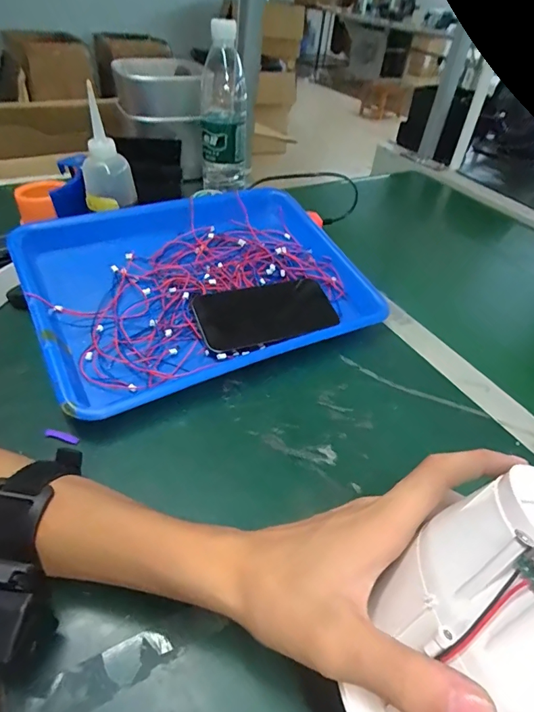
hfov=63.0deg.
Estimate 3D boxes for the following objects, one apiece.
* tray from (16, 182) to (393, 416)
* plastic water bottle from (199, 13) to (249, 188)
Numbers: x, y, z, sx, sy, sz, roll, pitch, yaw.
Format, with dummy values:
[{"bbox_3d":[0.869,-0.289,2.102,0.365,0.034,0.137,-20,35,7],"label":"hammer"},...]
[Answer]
[{"bbox_3d":[-0.063,-0.082,0.459,0.341,0.050,0.251,-20,52,-24],"label":"tray"},{"bbox_3d":[-0.057,-0.346,0.622,0.072,0.199,0.077,-1,42,-9],"label":"plastic water bottle"}]

